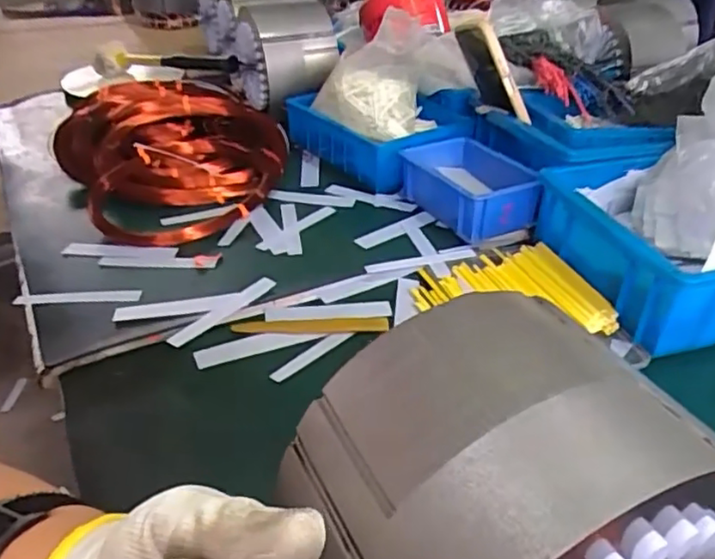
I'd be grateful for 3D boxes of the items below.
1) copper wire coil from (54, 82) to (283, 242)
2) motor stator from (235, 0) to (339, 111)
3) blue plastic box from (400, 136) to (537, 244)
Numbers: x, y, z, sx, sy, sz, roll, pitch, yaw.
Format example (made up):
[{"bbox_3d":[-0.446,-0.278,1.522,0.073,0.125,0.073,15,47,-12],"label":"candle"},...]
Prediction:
[{"bbox_3d":[-0.212,-0.163,0.764,0.249,0.061,0.321,-19,39,-26],"label":"copper wire coil"},{"bbox_3d":[-0.099,-0.304,0.885,0.111,0.133,0.143,-12,36,-17],"label":"motor stator"},{"bbox_3d":[0.117,-0.099,0.681,0.091,0.057,0.150,-16,38,-23],"label":"blue plastic box"}]

